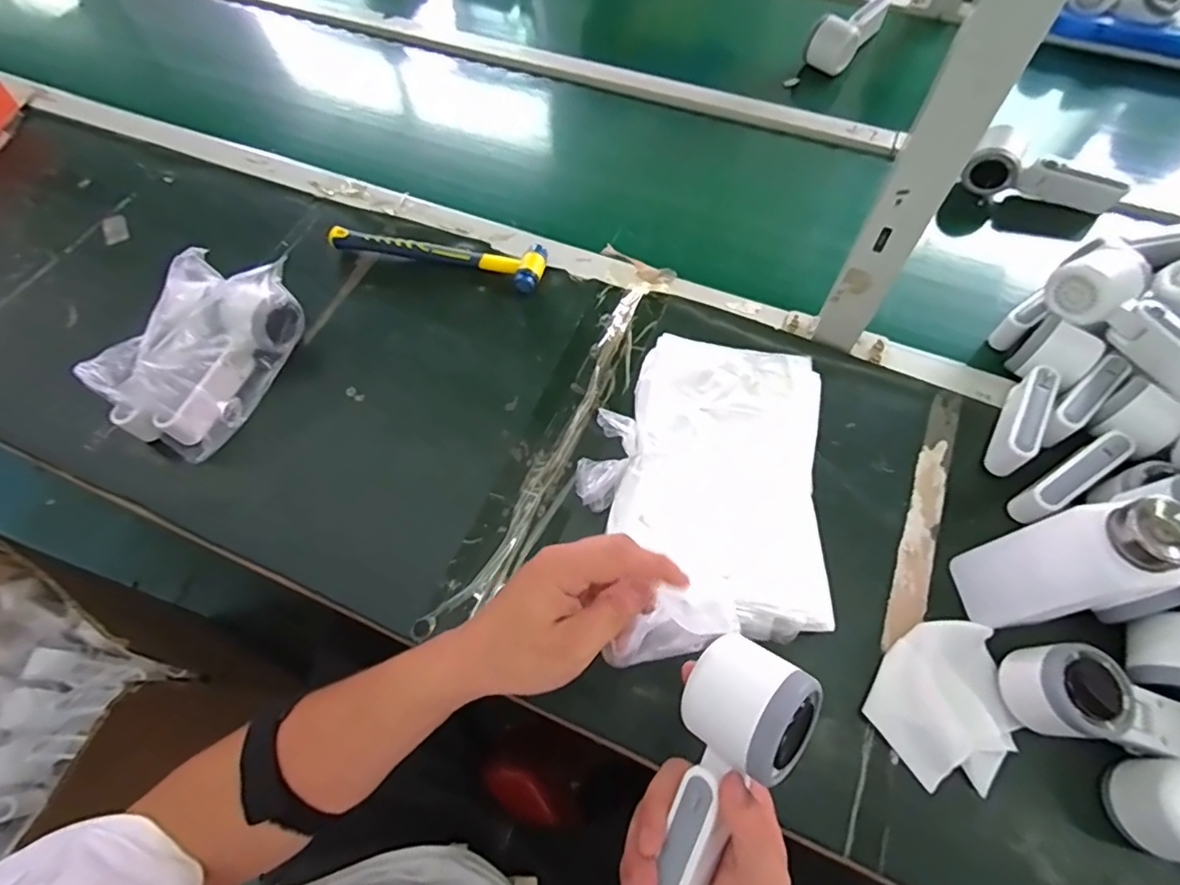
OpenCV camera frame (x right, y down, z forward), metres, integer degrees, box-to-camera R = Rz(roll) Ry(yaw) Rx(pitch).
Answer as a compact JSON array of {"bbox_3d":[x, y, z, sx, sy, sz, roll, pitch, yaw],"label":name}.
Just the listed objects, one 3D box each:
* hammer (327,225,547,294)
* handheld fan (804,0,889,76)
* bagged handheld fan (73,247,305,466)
[{"bbox_3d":[-0.167,-0.217,0.638,0.242,0.028,0.055,14,65,10],"label":"hammer"},{"bbox_3d":[0.363,-0.583,0.799,0.059,0.056,0.152,31,69,17],"label":"handheld fan"},{"bbox_3d":[-0.374,-0.089,0.556,0.112,0.083,0.193,20,66,12],"label":"bagged handheld fan"}]

